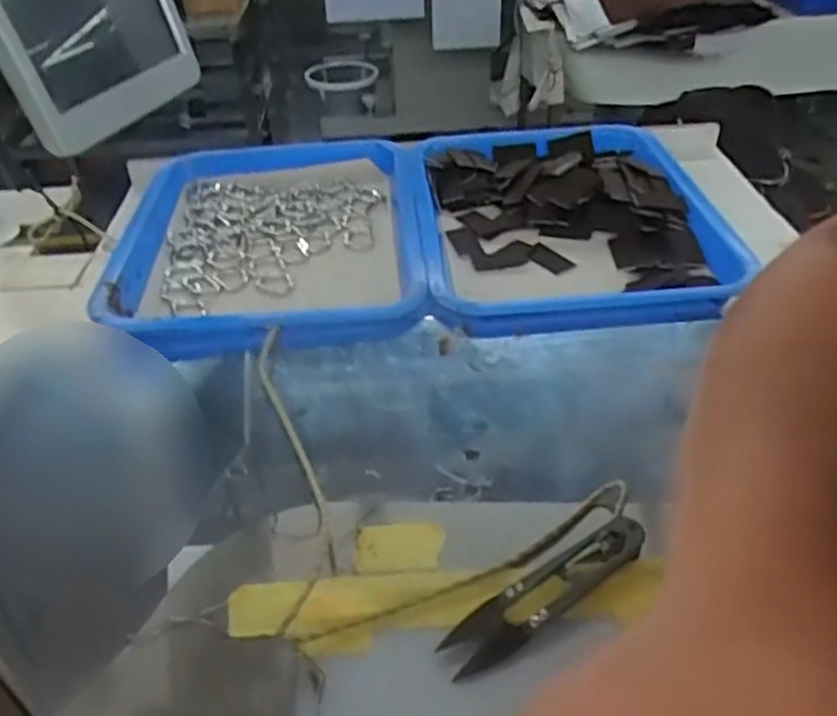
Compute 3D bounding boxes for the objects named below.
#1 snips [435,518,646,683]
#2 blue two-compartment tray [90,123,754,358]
[{"bbox_3d":[0.053,0.096,0.305,0.099,0.010,0.022,-26,43,-25],"label":"snips"},{"bbox_3d":[0.002,-0.103,0.574,0.451,0.036,0.298,-5,38,0],"label":"blue two-compartment tray"}]

